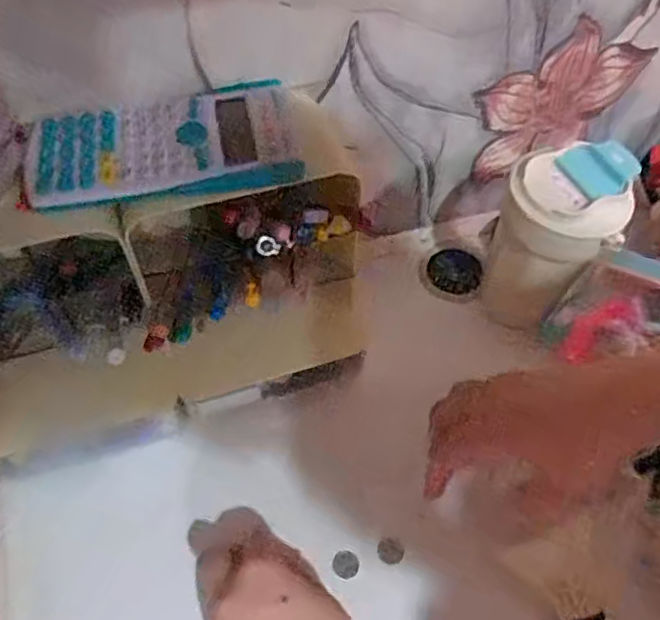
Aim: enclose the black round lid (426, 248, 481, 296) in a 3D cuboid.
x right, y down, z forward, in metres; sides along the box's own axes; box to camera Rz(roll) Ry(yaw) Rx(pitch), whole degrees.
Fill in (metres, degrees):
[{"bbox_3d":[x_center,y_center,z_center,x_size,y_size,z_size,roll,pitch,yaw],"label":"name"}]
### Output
[{"bbox_3d":[0.120,-0.038,0.581,0.049,0.008,0.046,0,56,-1],"label":"black round lid"}]

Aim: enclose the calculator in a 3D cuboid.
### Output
[{"bbox_3d":[-0.094,-0.098,0.360,0.160,0.022,0.083,-7,56,-6],"label":"calculator"}]

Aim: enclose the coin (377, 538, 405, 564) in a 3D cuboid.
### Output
[{"bbox_3d":[0.044,0.176,0.442,0.019,0.004,0.018,20,58,12],"label":"coin"}]

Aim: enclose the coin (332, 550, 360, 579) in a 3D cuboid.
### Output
[{"bbox_3d":[0.012,0.183,0.437,0.019,0.004,0.019,0,56,-1],"label":"coin"}]

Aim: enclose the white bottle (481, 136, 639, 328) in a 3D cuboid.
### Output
[{"bbox_3d":[0.174,-0.042,0.490,0.089,0.159,0.099,13,56,8],"label":"white bottle"}]

